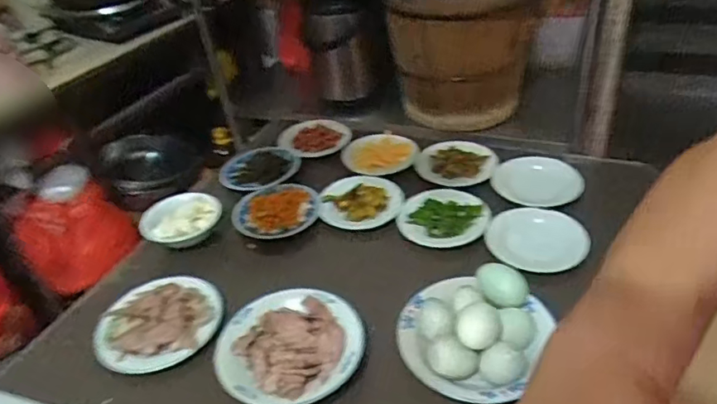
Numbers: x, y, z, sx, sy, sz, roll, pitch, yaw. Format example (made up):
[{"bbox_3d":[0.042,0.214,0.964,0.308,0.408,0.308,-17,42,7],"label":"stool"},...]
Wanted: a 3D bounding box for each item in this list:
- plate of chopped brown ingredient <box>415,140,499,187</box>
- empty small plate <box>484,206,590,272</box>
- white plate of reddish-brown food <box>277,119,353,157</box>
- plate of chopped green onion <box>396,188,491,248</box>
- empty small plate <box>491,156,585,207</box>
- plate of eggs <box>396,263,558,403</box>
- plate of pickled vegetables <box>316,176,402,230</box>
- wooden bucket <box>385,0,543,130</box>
[{"bbox_3d":[0.157,-0.065,0.879,0.121,0.018,0.113,-5,36,3],"label":"plate of chopped brown ingredient"},{"bbox_3d":[0.239,0.046,0.736,0.126,0.017,0.117,3,37,13],"label":"empty small plate"},{"bbox_3d":[-0.081,-0.119,0.982,0.127,0.021,0.090,3,37,14],"label":"white plate of reddish-brown food"},{"bbox_3d":[0.121,0.020,0.782,0.126,0.016,0.114,-1,37,8],"label":"plate of chopped green onion"},{"bbox_3d":[0.270,-0.034,0.828,0.125,0.019,0.110,-4,36,4],"label":"empty small plate"},{"bbox_3d":[0.118,0.130,0.581,0.144,0.057,0.153,-5,36,3],"label":"plate of eggs"},{"bbox_3d":[0.004,-0.002,0.828,0.124,0.022,0.108,3,37,13],"label":"plate of pickled vegetables"},{"bbox_3d":[0.258,-0.374,1.362,0.331,0.335,0.291,3,37,13],"label":"wooden bucket"}]

